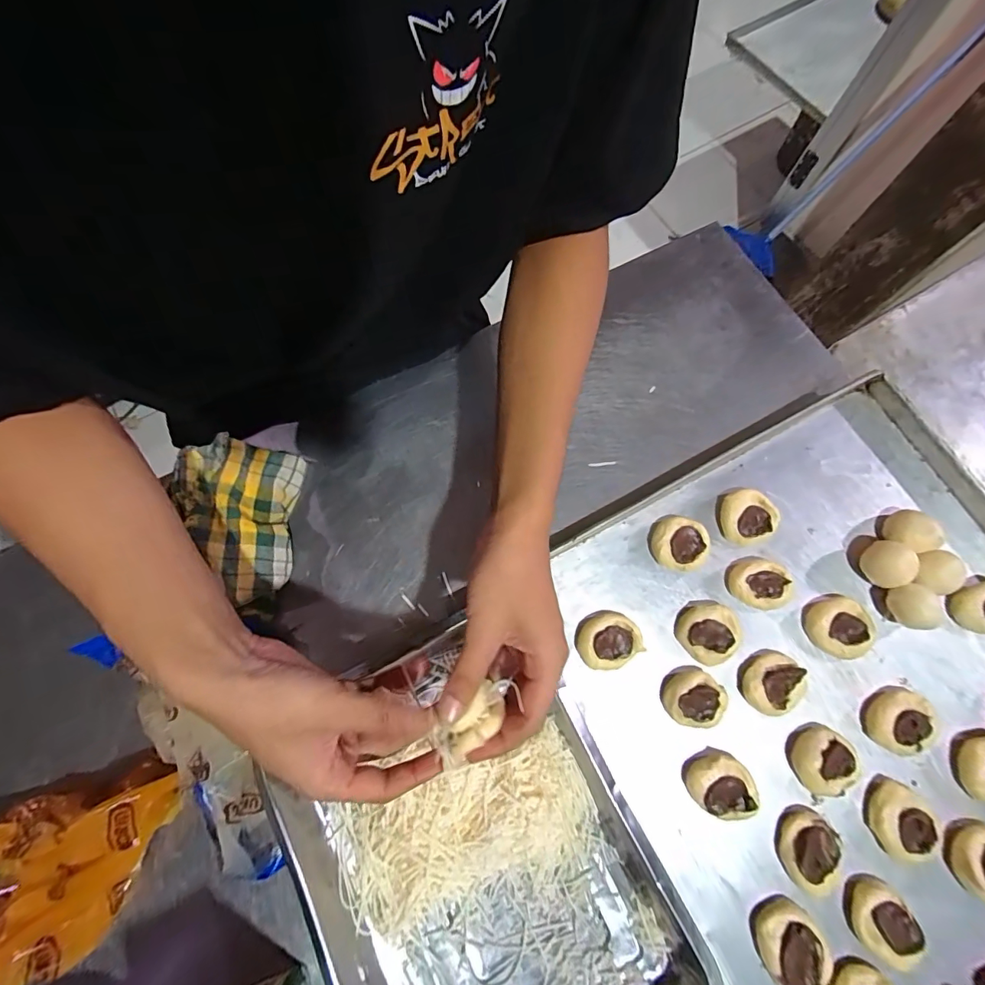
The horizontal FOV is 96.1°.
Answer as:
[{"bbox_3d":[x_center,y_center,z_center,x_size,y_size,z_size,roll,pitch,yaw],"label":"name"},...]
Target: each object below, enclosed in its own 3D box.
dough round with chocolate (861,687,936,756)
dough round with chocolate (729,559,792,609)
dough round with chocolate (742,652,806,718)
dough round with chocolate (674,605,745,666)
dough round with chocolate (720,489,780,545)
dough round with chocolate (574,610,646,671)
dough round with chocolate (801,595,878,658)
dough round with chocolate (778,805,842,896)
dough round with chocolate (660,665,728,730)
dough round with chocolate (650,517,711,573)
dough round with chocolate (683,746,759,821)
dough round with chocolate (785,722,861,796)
[{"bbox_3d":[0.360,0.203,0.391,0.050,0.015,0.053,0,76,0],"label":"dough round with chocolate"},{"bbox_3d":[0.255,0.088,0.423,0.053,0.019,0.043,18,76,4],"label":"dough round with chocolate"},{"bbox_3d":[0.256,0.173,0.400,0.055,0.020,0.052,0,76,0],"label":"dough round with chocolate"},{"bbox_3d":[0.201,0.131,0.413,0.051,0.017,0.053,0,76,0],"label":"dough round with chocolate"},{"bbox_3d":[0.253,0.024,0.439,0.051,0.018,0.051,0,76,0],"label":"dough round with chocolate"},{"bbox_3d":[0.106,0.137,0.411,0.058,0.021,0.050,-20,77,-5],"label":"dough round with chocolate"},{"bbox_3d":[0.327,0.127,0.417,0.057,0.015,0.054,0,76,0],"label":"dough round with chocolate"},{"bbox_3d":[0.261,0.297,0.364,0.042,0.017,0.059,4,76,1],"label":"dough round with chocolate"},{"bbox_3d":[0.180,0.185,0.396,0.047,0.020,0.048,0,76,0],"label":"dough round with chocolate"},{"bbox_3d":[0.184,0.051,0.433,0.054,0.018,0.049,11,76,3],"label":"dough round with chocolate"},{"bbox_3d":[0.196,0.251,0.377,0.052,0.023,0.046,40,79,9],"label":"dough round with chocolate"},{"bbox_3d":[0.288,0.233,0.382,0.051,0.019,0.053,0,76,0],"label":"dough round with chocolate"}]

